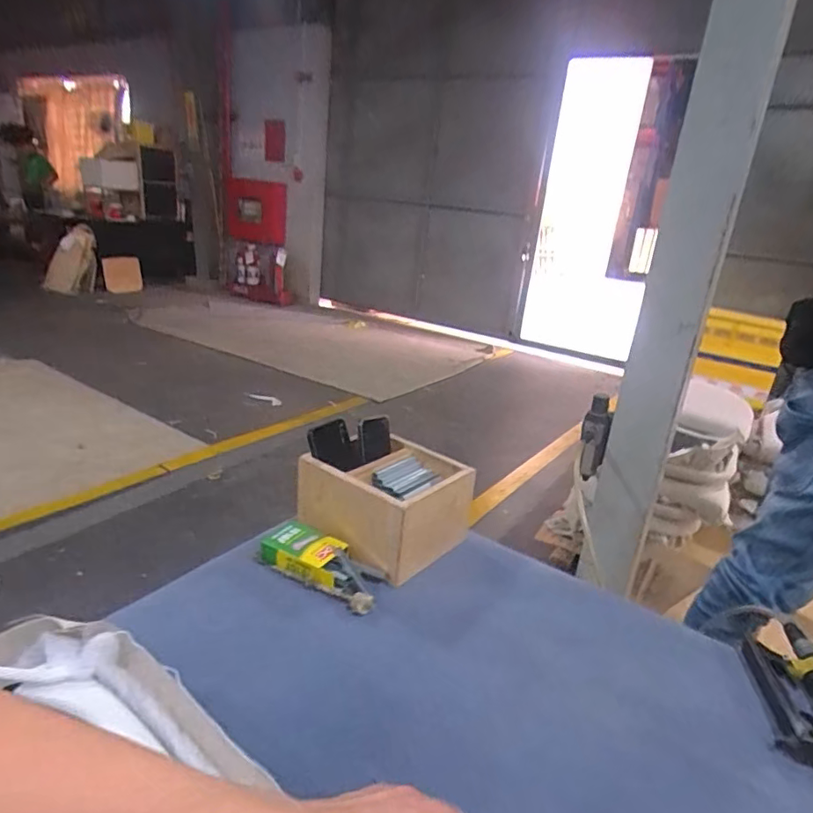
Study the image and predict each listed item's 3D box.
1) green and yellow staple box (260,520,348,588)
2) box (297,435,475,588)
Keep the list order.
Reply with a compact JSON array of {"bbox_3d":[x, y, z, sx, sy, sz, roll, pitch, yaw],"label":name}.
[{"bbox_3d":[-0.150,0.220,0.828,0.132,0.038,0.085,15,22,25],"label":"green and yellow staple box"},{"bbox_3d":[-0.030,0.152,0.901,0.206,0.132,0.211,21,25,36],"label":"box"}]

